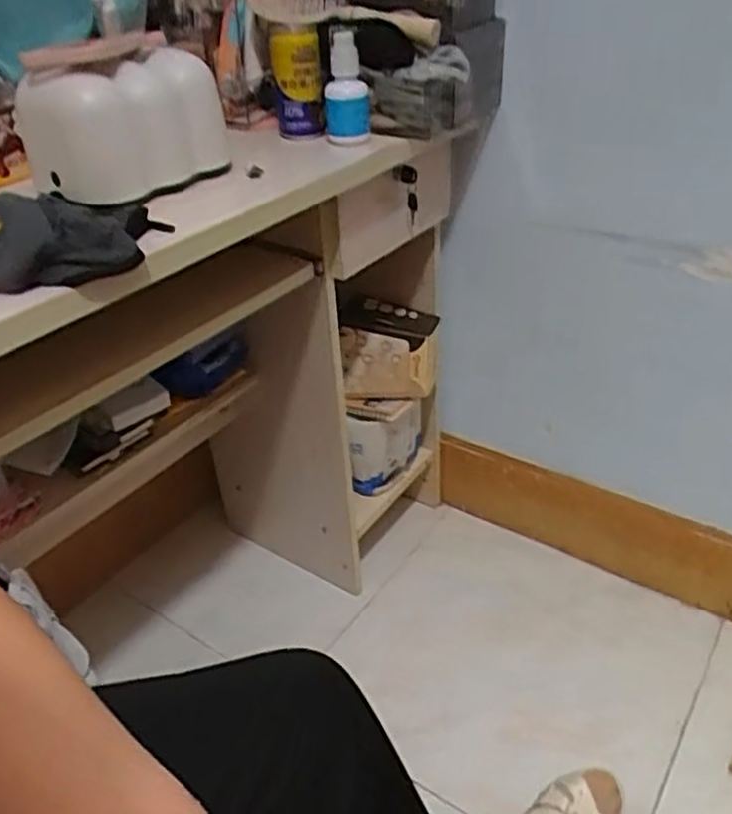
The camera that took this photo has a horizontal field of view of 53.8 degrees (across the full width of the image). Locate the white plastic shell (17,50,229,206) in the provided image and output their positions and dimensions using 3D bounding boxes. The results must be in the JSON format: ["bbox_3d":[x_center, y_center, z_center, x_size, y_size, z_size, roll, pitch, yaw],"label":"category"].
[{"bbox_3d":[-0.238,-0.290,0.727,0.128,0.105,0.169,14,38,24],"label":"white plastic shell"}]

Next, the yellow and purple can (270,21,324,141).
[{"bbox_3d":[-0.080,-0.376,0.838,0.055,0.119,0.061,-5,35,-3],"label":"yellow and purple can"}]

